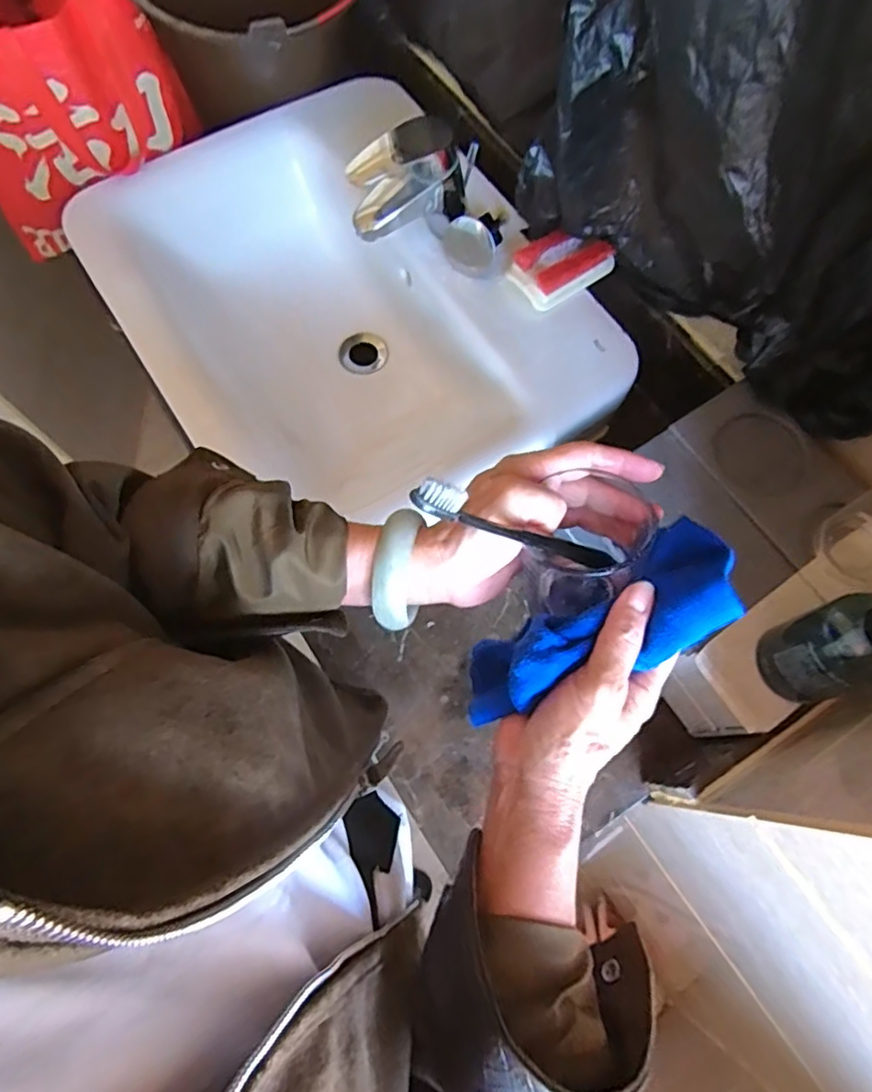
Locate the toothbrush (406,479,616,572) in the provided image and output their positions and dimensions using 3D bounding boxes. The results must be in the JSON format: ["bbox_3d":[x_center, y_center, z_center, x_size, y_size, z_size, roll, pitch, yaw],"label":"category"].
[{"bbox_3d":[0.048,-0.007,0.312,0.015,0.162,0.010,-21,66,37],"label":"toothbrush"}]

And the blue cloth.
[{"bbox_3d":[0.083,0.048,0.332,0.162,0.064,0.059,-31,72,18],"label":"blue cloth"}]

